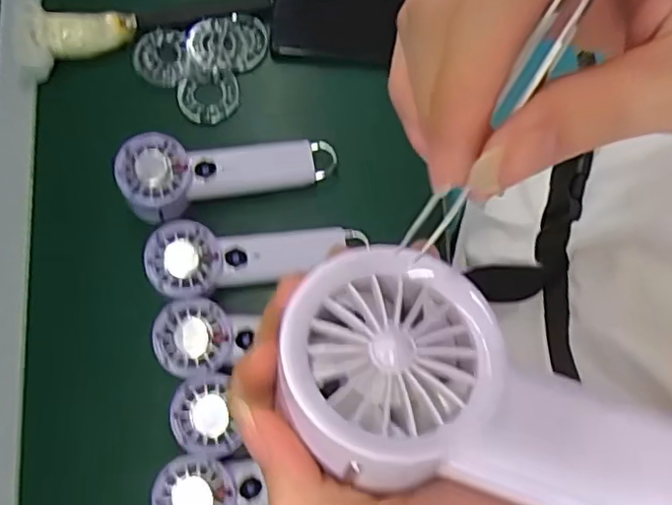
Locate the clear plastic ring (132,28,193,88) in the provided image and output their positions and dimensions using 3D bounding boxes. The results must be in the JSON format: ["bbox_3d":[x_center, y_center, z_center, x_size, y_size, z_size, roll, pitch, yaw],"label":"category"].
[{"bbox_3d":[-0.171,-0.193,0.632,0.055,0.016,0.056,0,77,0],"label":"clear plastic ring"}]

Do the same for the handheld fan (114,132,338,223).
[{"bbox_3d":[-0.097,-0.074,0.588,0.195,0.035,0.066,-8,77,-17],"label":"handheld fan"}]

